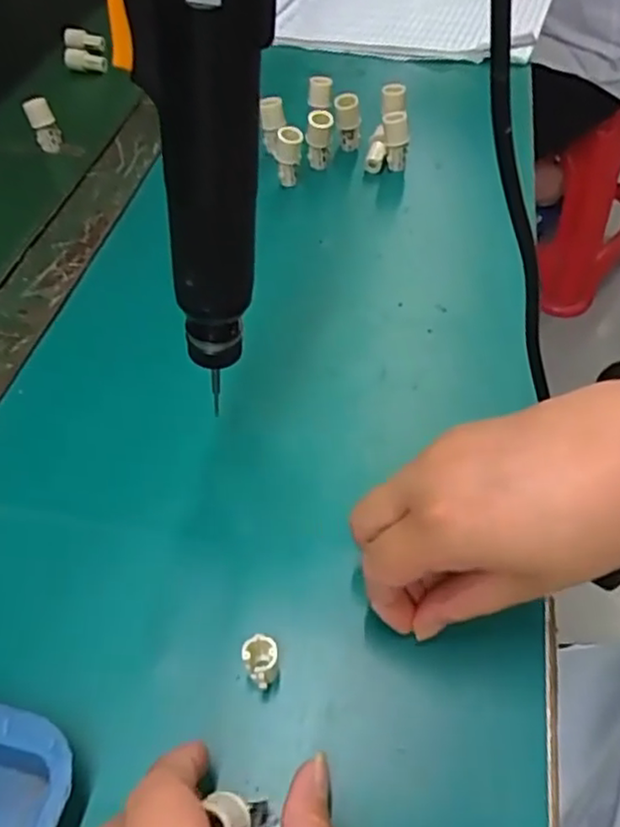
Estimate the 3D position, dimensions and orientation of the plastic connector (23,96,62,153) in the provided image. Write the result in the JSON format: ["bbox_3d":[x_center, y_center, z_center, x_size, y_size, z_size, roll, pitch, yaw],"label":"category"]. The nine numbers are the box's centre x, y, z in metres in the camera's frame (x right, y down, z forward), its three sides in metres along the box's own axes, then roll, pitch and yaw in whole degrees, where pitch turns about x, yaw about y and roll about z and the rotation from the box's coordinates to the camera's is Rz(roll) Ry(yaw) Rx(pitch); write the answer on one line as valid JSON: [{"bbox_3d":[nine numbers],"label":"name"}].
[{"bbox_3d":[-0.230,-0.249,0.572,0.021,0.048,0.018,-23,53,-15],"label":"plastic connector"}]

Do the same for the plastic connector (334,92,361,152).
[{"bbox_3d":[0.030,-0.232,0.526,0.020,0.045,0.019,-1,49,6],"label":"plastic connector"}]

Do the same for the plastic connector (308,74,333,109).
[{"bbox_3d":[0.008,-0.263,0.540,0.019,0.025,0.017,-5,49,3],"label":"plastic connector"}]

